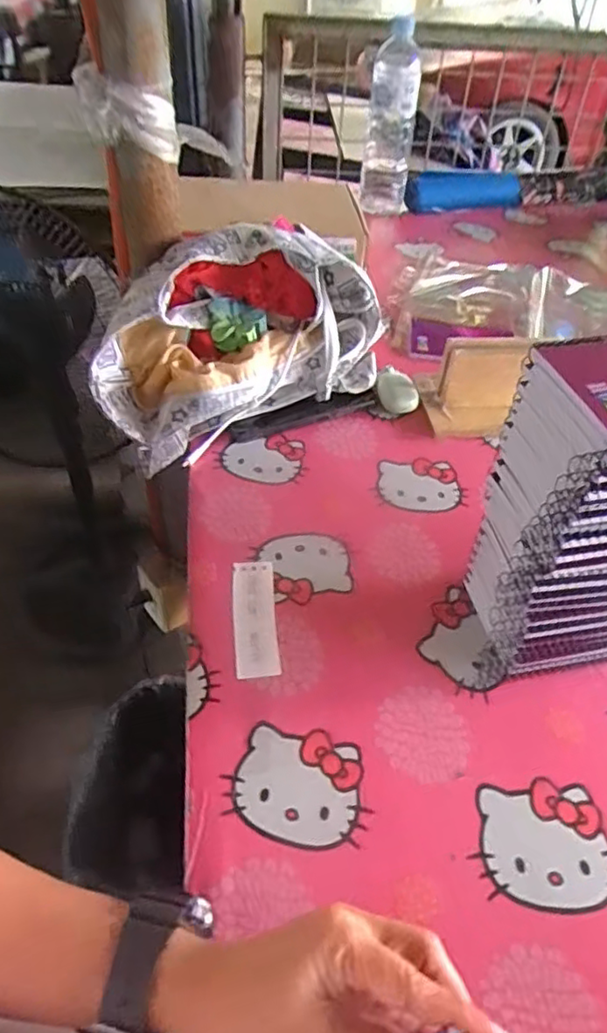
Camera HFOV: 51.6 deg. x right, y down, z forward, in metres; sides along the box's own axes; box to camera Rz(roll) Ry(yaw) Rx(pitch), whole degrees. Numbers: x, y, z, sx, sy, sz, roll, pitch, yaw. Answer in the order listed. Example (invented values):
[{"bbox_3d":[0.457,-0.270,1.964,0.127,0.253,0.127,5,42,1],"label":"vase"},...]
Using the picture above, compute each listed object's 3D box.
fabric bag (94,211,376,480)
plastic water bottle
[{"bbox_3d":[-0.069,-0.183,0.634,0.281,0.146,0.144,-21,51,-24],"label":"fabric bag"},{"bbox_3d":[0.142,-0.640,1.027,0.080,0.249,0.091,7,46,2],"label":"plastic water bottle"}]

